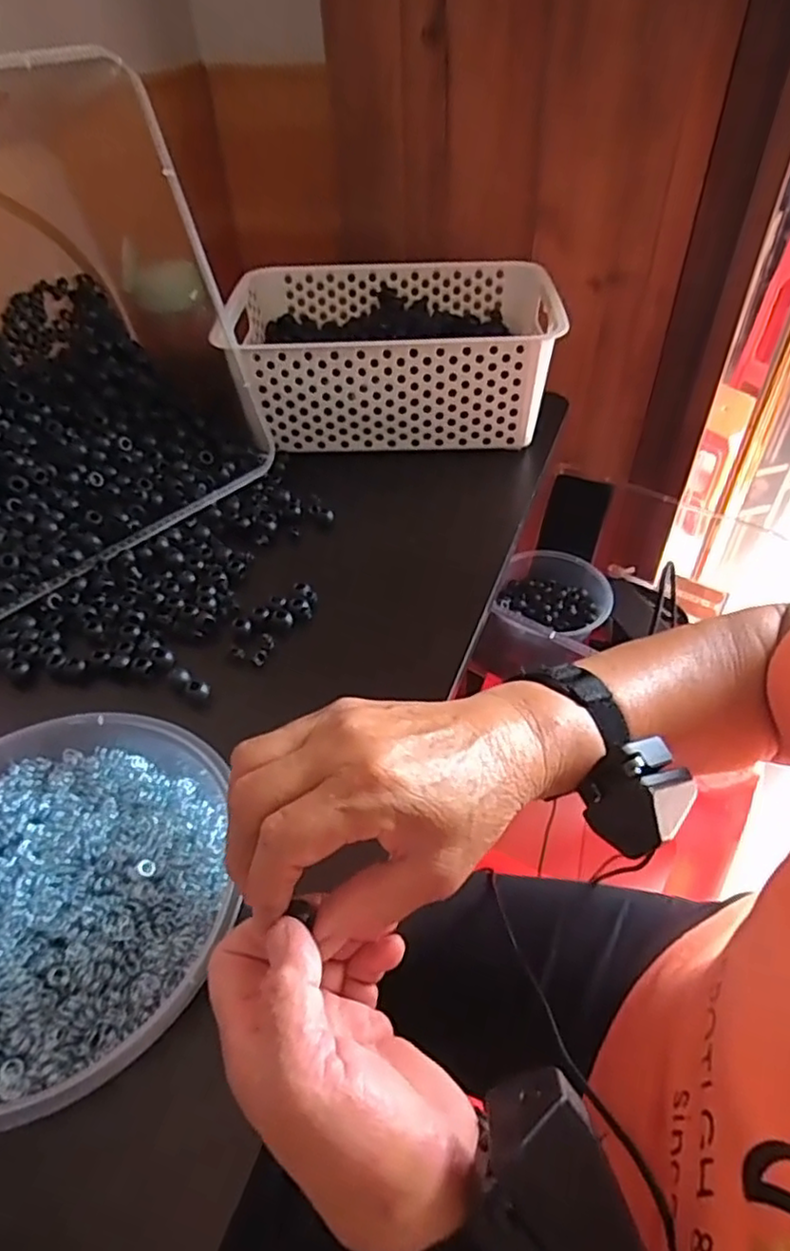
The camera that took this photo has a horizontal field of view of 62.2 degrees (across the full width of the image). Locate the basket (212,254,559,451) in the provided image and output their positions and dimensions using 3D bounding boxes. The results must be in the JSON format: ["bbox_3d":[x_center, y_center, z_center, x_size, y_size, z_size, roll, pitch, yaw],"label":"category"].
[{"bbox_3d":[-0.001,-0.272,0.656,0.292,0.107,0.204,-2,45,1],"label":"basket"}]

